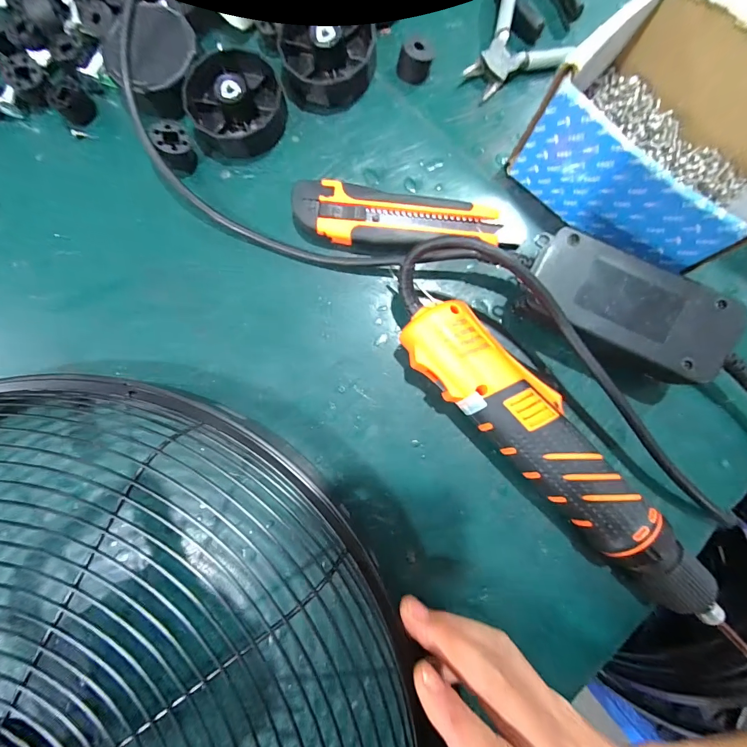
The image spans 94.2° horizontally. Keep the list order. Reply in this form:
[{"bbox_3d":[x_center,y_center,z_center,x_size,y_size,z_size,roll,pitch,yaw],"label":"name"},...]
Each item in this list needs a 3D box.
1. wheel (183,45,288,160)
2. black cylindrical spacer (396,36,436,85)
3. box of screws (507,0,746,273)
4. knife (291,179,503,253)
[{"bbox_3d":[-0.100,-0.197,0.249,0.068,0.021,0.071,0,84,0],"label":"wheel"},{"bbox_3d":[0.030,-0.226,0.251,0.024,0.018,0.020,6,84,1],"label":"black cylindrical spacer"},{"bbox_3d":[0.180,-0.145,0.214,0.127,0.071,0.116,44,86,4],"label":"box of screws"},{"bbox_3d":[0.015,-0.110,0.243,0.141,0.018,0.045,8,84,1],"label":"knife"}]

